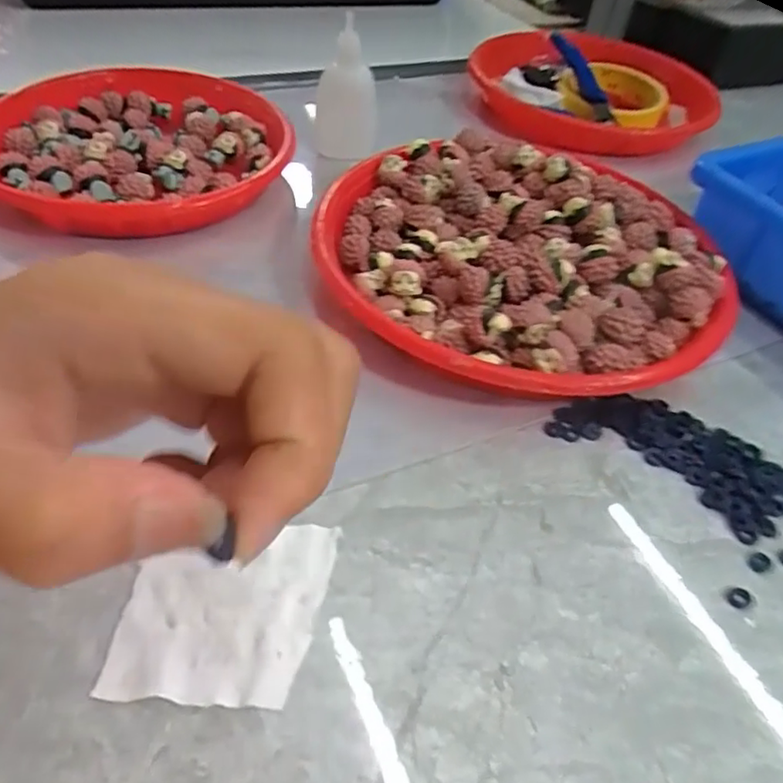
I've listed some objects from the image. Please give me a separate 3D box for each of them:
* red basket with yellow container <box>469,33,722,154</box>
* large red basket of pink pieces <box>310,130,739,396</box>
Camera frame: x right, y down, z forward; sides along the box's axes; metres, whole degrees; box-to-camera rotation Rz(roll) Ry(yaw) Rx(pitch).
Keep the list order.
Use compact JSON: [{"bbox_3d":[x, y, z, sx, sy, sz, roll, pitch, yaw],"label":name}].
[{"bbox_3d":[0.166,-0.269,0.535,0.174,0.049,0.188,-12,49,-17],"label":"red basket with yellow container"},{"bbox_3d":[0.071,-0.078,0.347,0.214,0.047,0.214,3,47,-3],"label":"large red basket of pink pieces"}]

